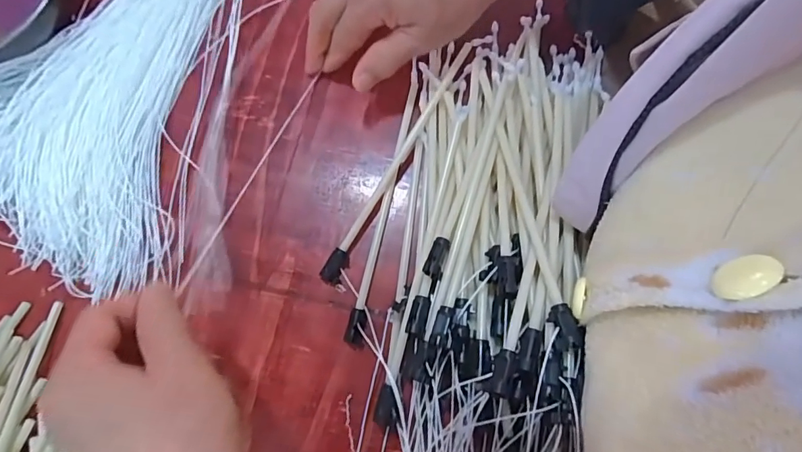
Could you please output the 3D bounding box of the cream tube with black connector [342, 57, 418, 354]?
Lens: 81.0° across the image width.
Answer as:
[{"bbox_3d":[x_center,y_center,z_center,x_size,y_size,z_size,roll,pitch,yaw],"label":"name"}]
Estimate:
[{"bbox_3d":[-0.011,-0.022,0.342,0.012,0.011,0.213,11,78,4],"label":"cream tube with black connector"}]

